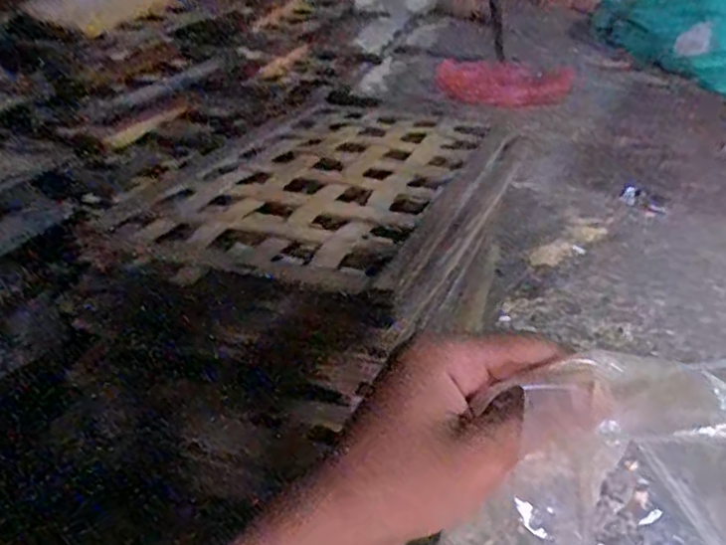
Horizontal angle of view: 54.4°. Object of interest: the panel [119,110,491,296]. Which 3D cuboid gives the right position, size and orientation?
[{"bbox_3d":[-0.030,-0.120,0.832,0.276,0.029,0.488,14,33,18],"label":"panel"}]

